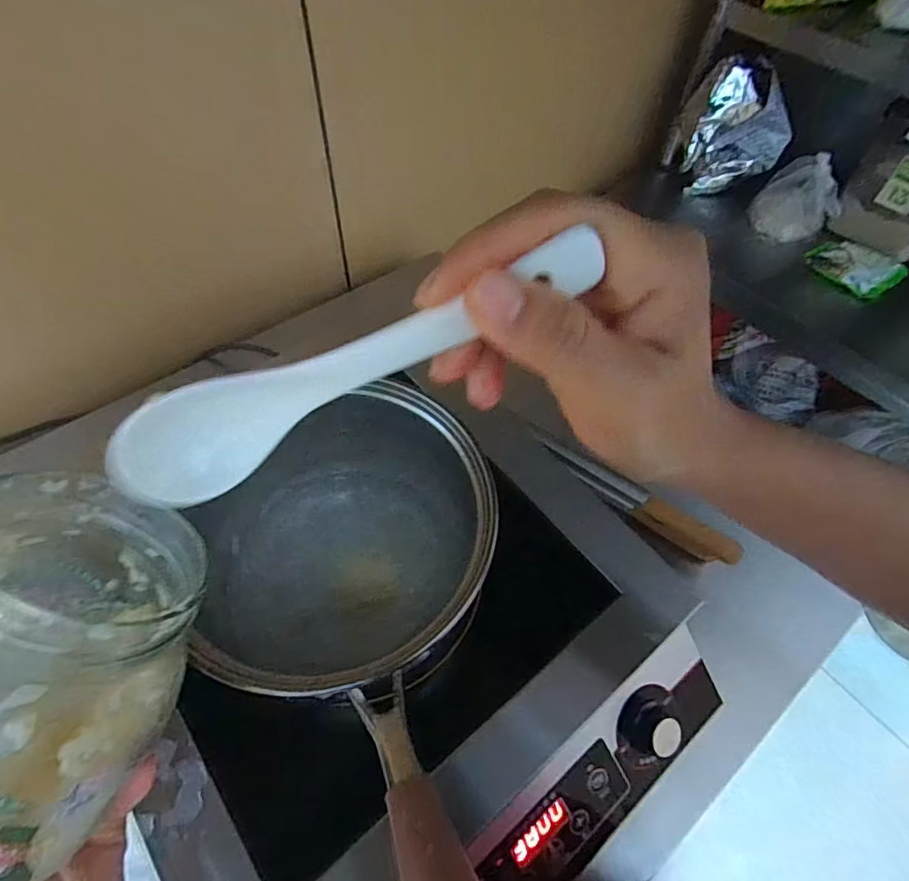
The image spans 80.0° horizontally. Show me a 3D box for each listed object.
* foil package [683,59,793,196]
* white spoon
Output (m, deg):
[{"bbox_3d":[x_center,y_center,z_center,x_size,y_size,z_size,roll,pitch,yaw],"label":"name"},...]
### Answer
[{"bbox_3d":[0.536,-0.600,1.062,0.204,0.225,0.076,-27,45,30],"label":"foil package"},{"bbox_3d":[-0.036,-0.020,0.168,0.164,0.036,0.021,-22,55,16],"label":"white spoon"}]

